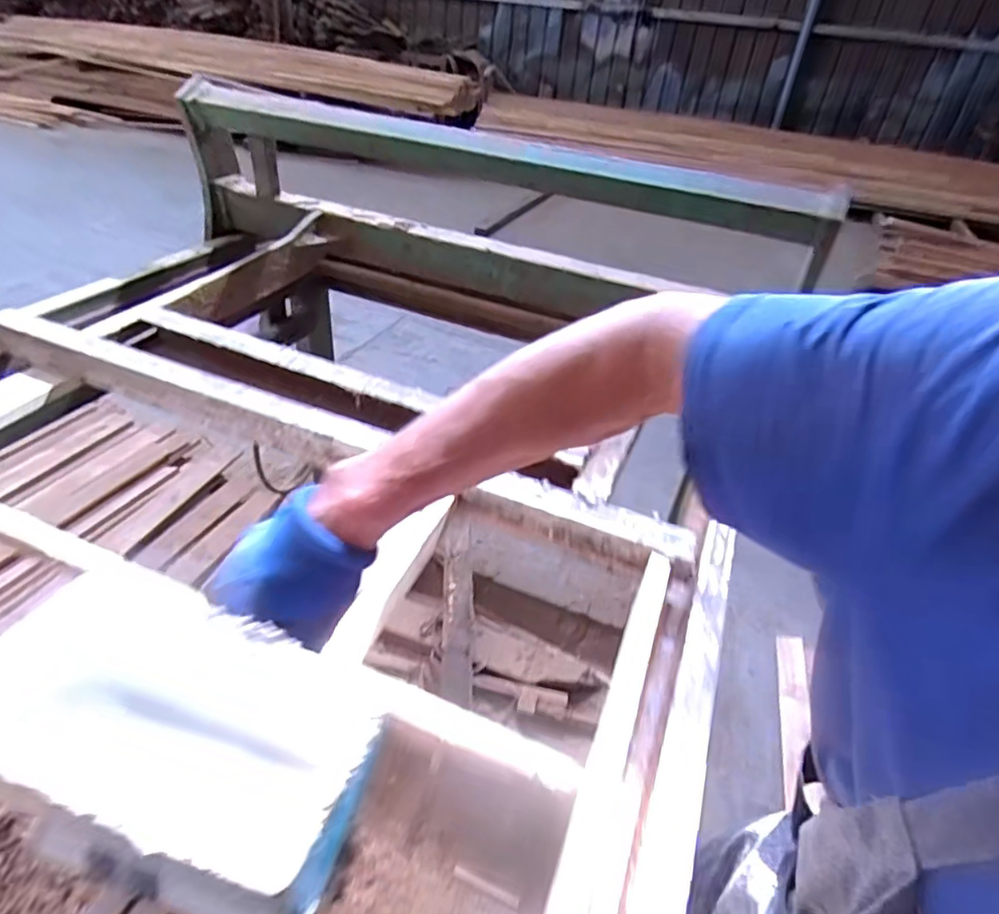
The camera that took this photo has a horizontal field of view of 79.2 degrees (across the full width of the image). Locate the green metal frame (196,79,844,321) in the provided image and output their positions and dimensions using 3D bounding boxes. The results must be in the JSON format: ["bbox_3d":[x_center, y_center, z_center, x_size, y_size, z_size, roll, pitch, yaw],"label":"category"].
[{"bbox_3d":[-0.079,-0.424,1.052,1.160,0.267,0.099,20,39,18],"label":"green metal frame"}]

